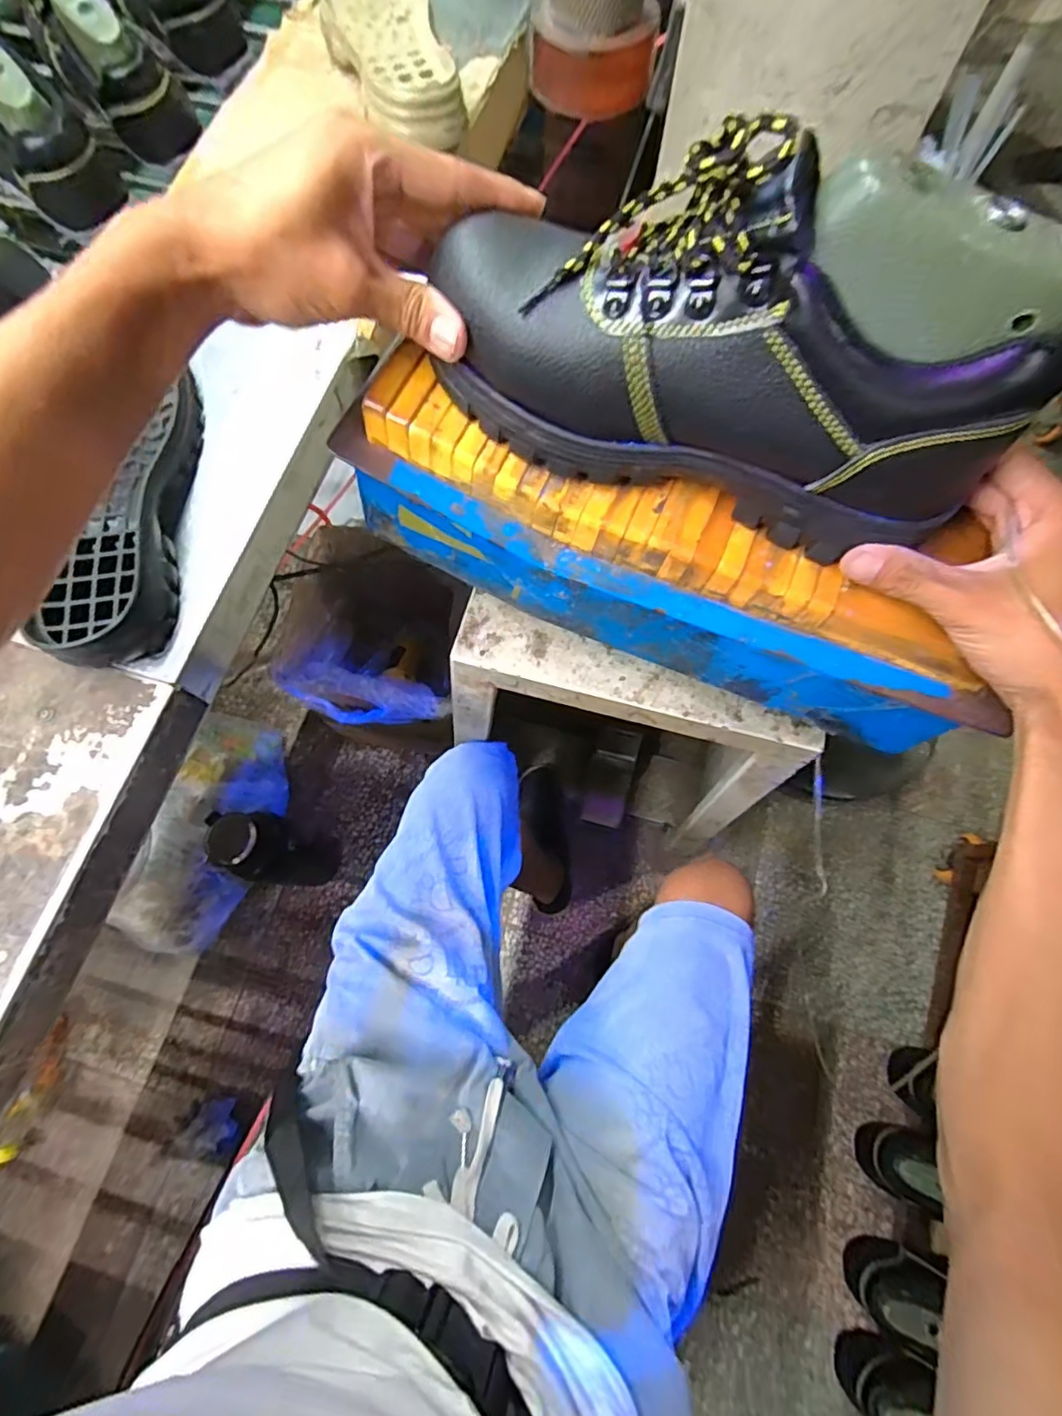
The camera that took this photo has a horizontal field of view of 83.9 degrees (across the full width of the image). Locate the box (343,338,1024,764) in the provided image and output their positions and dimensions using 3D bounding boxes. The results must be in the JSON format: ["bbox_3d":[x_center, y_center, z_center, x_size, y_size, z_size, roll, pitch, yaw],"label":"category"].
[{"bbox_3d":[0.082,-0.091,0.369,0.378,0.116,0.083,24,73,1],"label":"box"}]

